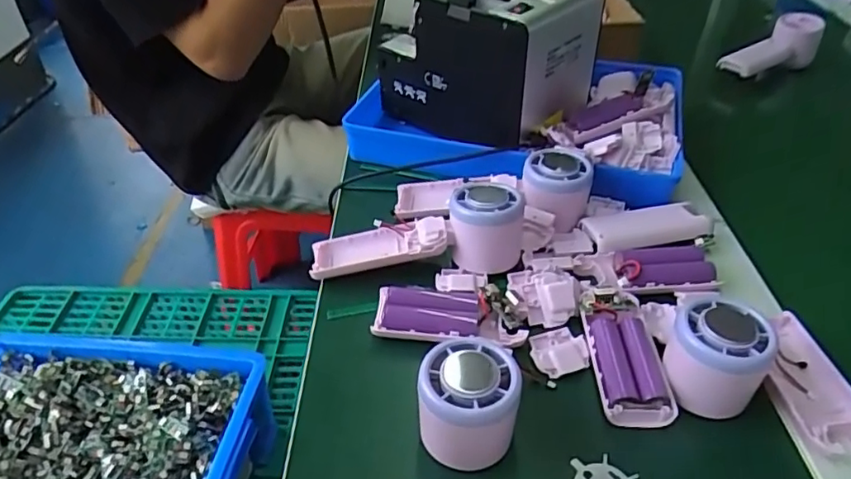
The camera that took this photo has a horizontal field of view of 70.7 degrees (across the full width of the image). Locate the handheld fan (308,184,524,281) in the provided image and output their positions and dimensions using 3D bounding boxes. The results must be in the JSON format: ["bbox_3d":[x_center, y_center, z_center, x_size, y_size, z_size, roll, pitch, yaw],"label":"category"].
[{"bbox_3d":[-0.006,0.006,0.469,0.168,0.060,0.060,-9,37,13],"label":"handheld fan"}]

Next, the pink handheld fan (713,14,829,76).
[{"bbox_3d":[0.429,-0.239,0.744,0.143,0.061,0.057,-23,46,-29],"label":"pink handheld fan"}]

